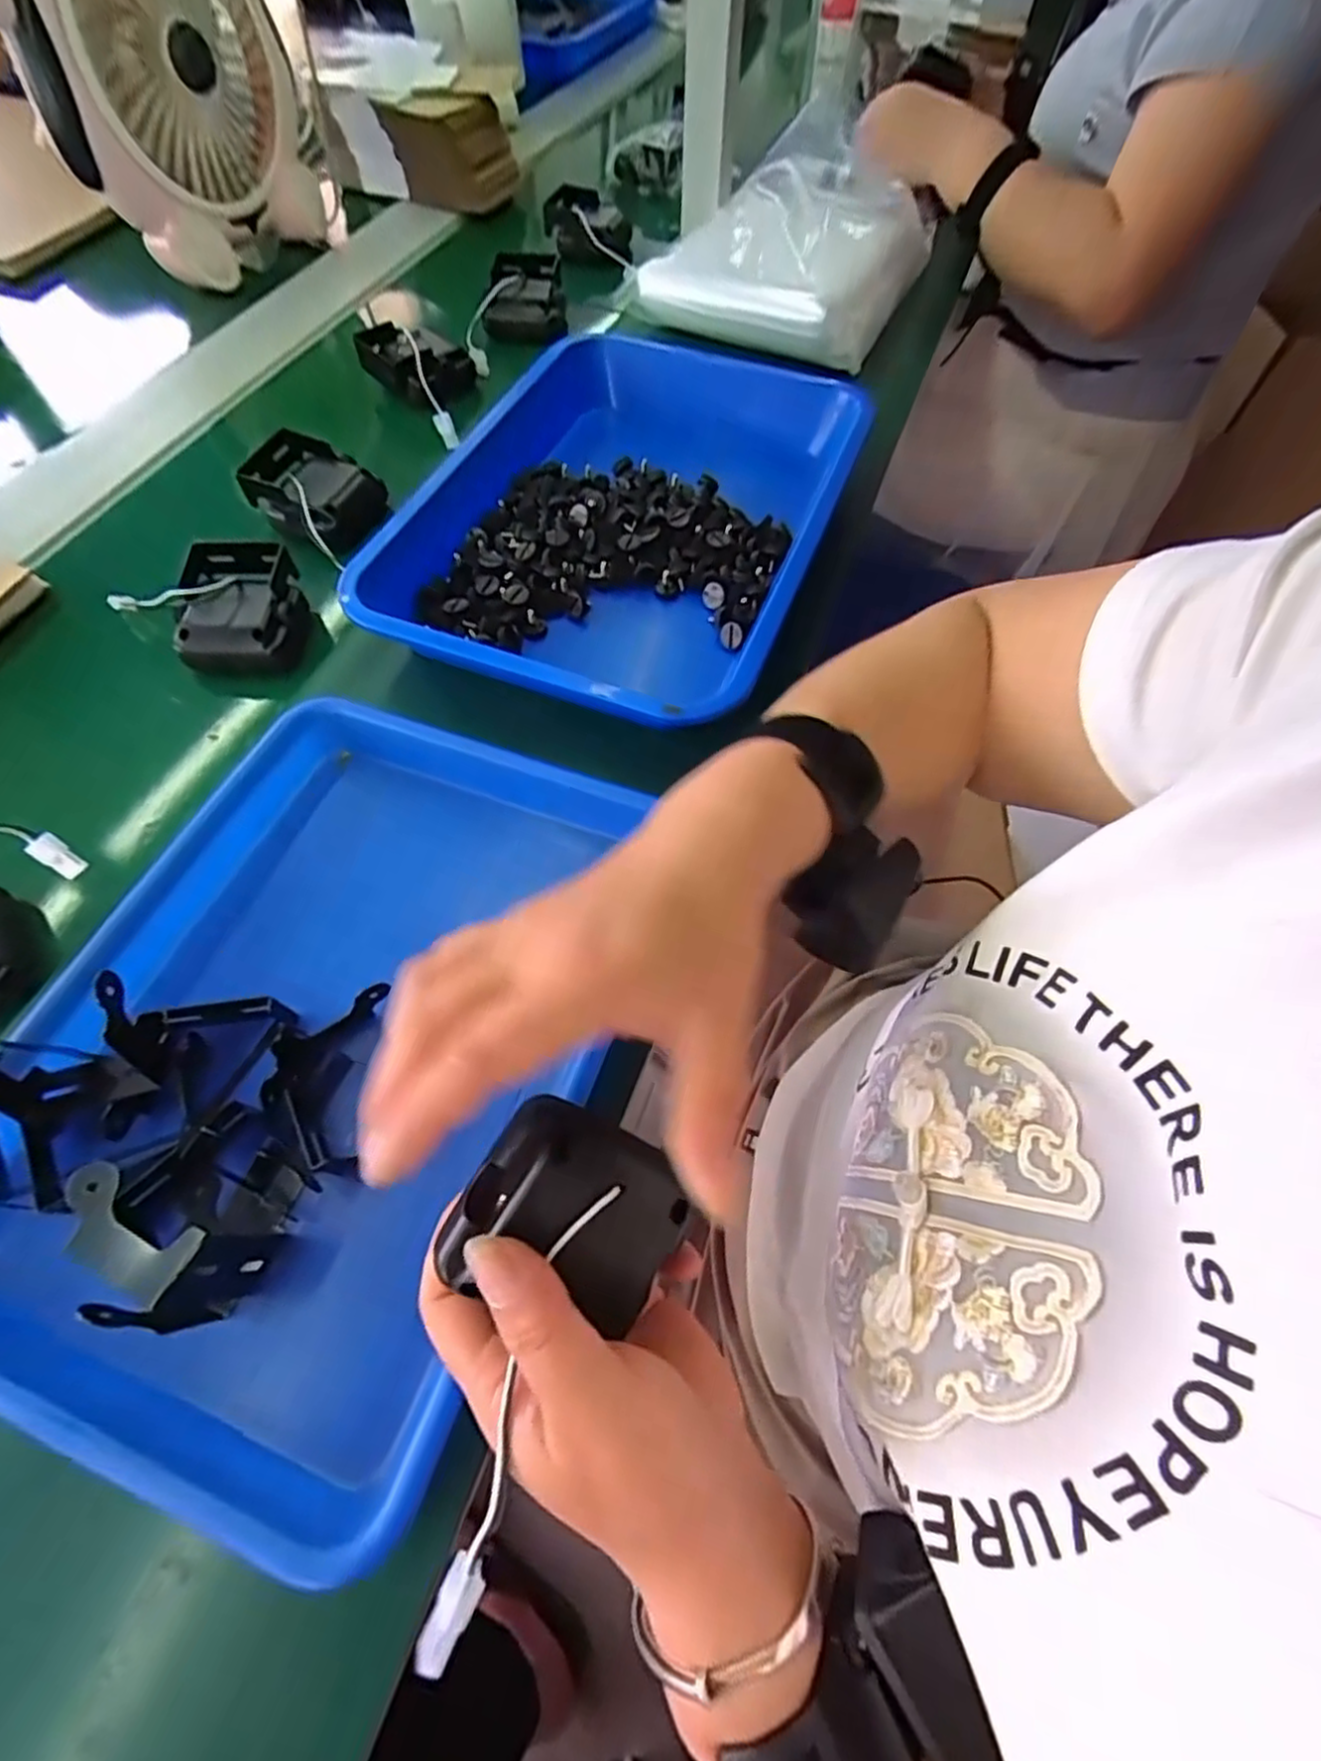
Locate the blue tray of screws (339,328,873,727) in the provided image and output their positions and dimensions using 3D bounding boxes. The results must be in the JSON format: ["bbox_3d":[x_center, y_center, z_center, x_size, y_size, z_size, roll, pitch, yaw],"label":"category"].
[{"bbox_3d":[-0.032,-0.252,0.505,0.266,0.080,0.356,18,64,10],"label":"blue tray of screws"}]

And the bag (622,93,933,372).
[{"bbox_3d":[0.131,-0.618,0.660,0.229,0.089,0.297,23,65,12],"label":"bag"}]

